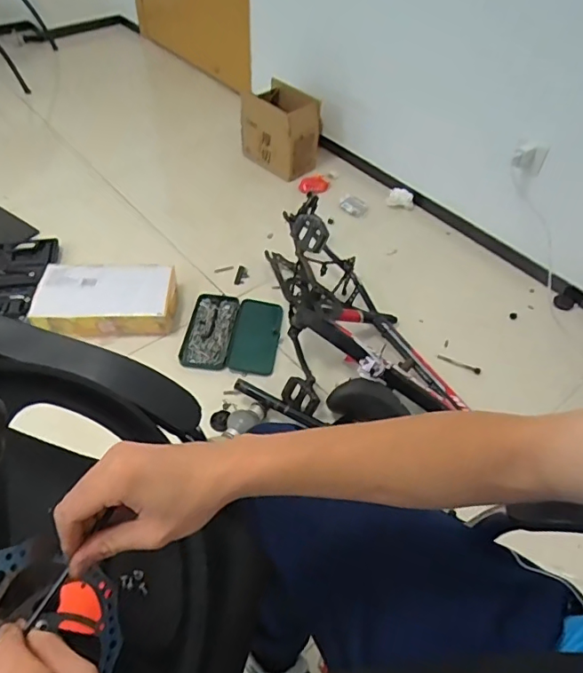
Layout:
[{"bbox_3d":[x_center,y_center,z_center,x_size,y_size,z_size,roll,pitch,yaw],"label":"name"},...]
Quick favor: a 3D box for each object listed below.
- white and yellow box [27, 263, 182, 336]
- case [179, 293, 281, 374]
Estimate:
[{"bbox_3d":[-0.499,-0.101,1.367,0.372,0.081,0.214,1,49,-4],"label":"white and yellow box"},{"bbox_3d":[-0.158,-0.010,1.379,0.249,0.035,0.264,8,49,2],"label":"case"}]

